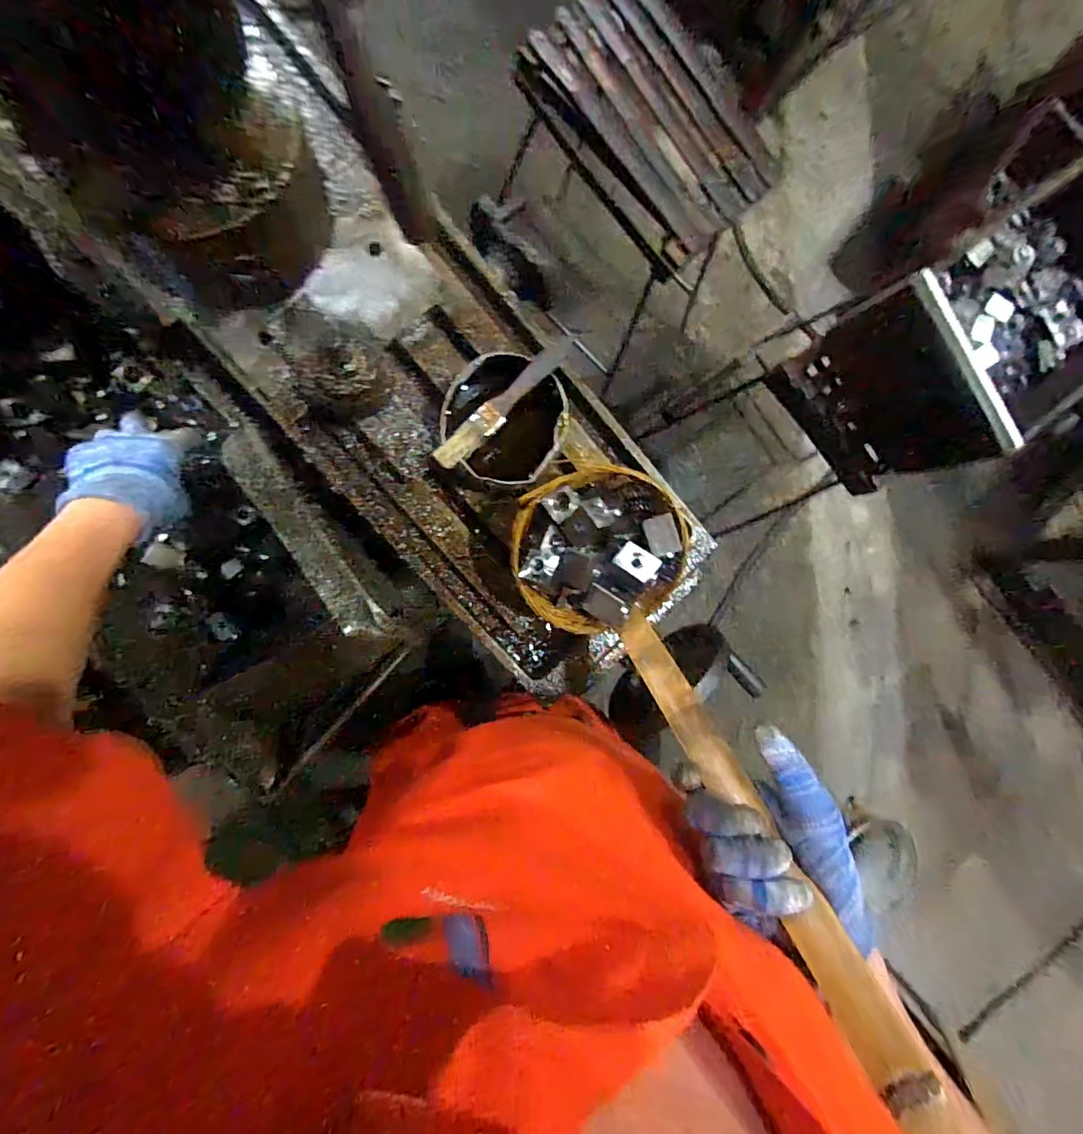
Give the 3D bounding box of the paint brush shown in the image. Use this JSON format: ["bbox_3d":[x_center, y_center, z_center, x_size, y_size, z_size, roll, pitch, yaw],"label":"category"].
[{"bbox_3d":[-0.029,-0.135,0.412,0.146,0.008,0.021,-44,96,-5],"label":"paint brush"}]

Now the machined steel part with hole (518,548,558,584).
[{"bbox_3d":[-0.001,-0.001,0.398,0.027,0.020,0.027,15,89,-7],"label":"machined steel part with hole"}]

